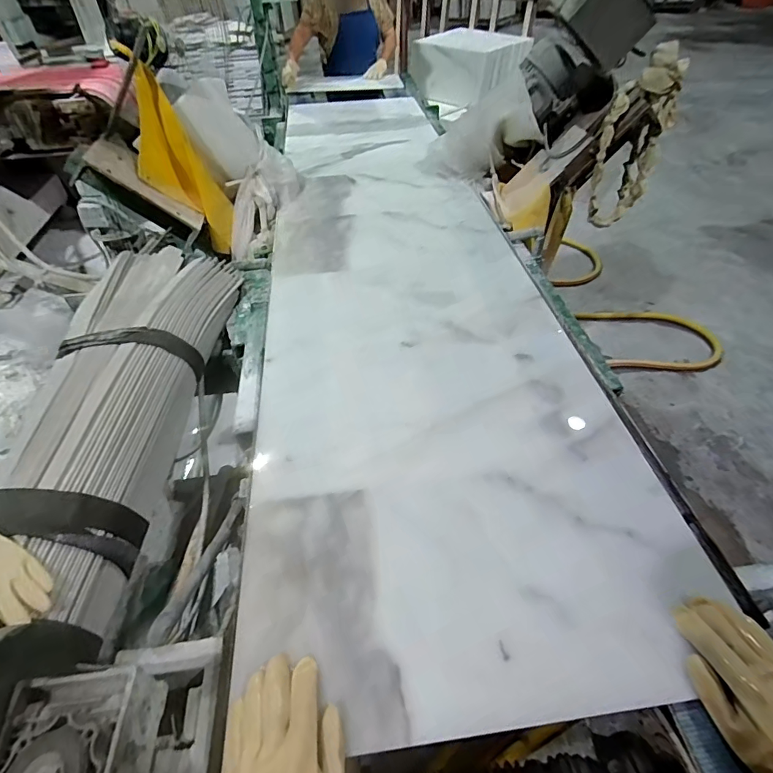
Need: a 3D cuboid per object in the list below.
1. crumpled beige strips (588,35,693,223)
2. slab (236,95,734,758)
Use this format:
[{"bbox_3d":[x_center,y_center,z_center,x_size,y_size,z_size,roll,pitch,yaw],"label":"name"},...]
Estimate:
[{"bbox_3d":[0.682,-0.664,1.231,0.166,0.419,0.243,18,49,18],"label":"crumpled beige strips"},{"bbox_3d":[0.020,-0.386,1.163,0.600,0.037,2.061,-6,47,-3],"label":"slab"}]

